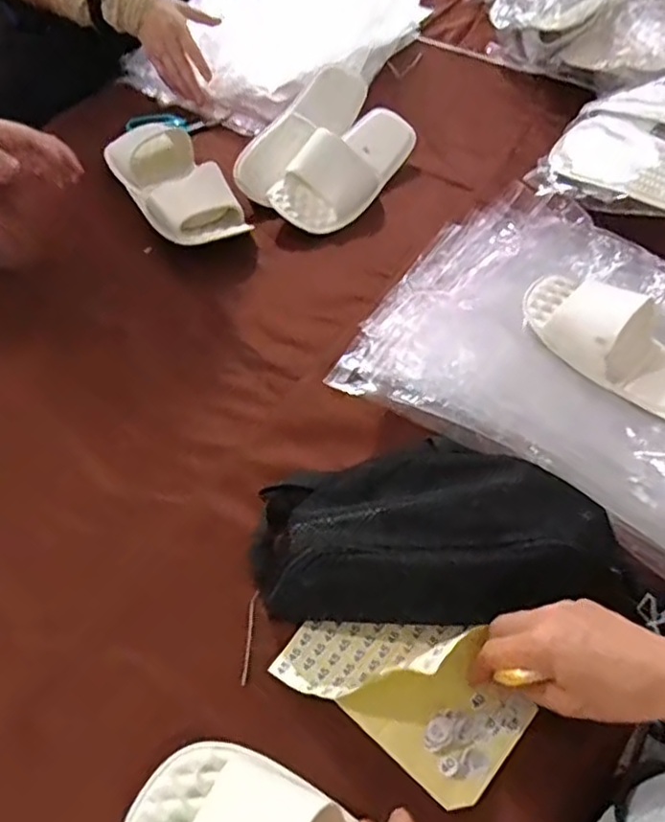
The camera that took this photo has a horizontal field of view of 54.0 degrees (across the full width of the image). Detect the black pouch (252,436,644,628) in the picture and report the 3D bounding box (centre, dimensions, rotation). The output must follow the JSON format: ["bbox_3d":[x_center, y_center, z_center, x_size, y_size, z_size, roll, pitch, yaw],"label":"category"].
[{"bbox_3d":[0.083,0.091,0.546,0.296,0.053,0.169,1,55,2],"label":"black pouch"}]

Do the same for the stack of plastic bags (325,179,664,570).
[{"bbox_3d":[0.256,-0.054,0.646,0.442,0.070,0.337,34,63,22],"label":"stack of plastic bags"}]

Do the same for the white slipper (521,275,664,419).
[{"bbox_3d":[0.298,-0.067,0.660,0.230,0.059,0.108,39,65,25],"label":"white slipper"}]

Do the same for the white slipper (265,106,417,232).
[{"bbox_3d":[0.024,-0.307,0.830,0.100,0.068,0.228,45,68,1],"label":"white slipper"}]

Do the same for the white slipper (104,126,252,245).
[{"bbox_3d":[-0.197,-0.283,0.822,0.107,0.057,0.227,-30,60,-18],"label":"white slipper"}]

